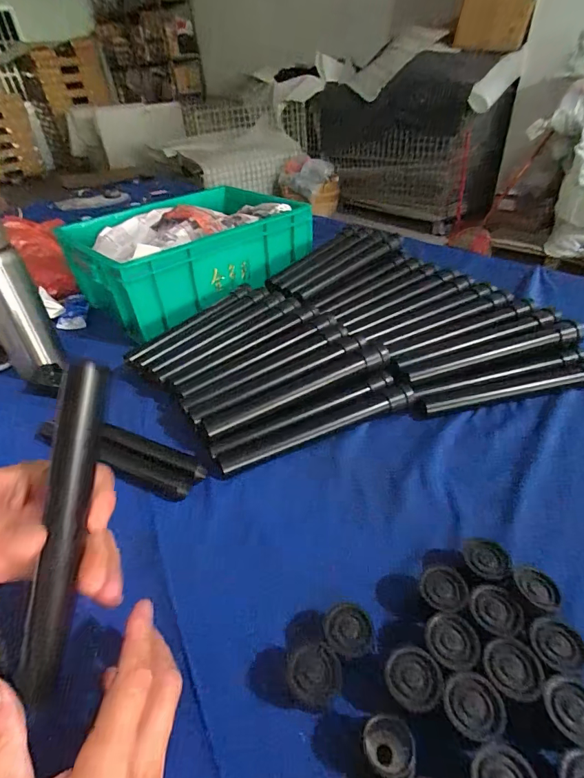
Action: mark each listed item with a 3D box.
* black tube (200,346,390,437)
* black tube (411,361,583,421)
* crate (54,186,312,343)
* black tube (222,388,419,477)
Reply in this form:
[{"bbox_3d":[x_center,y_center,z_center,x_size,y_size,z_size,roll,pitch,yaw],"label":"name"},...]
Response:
[{"bbox_3d":[0.012,-0.001,0.491,0.245,0.026,0.026,-20,40,-18],"label":"black tube"},{"bbox_3d":[0.272,0.001,0.499,0.251,0.029,0.032,-11,38,-7],"label":"black tube"},{"bbox_3d":[-0.189,-0.270,0.776,0.386,0.118,0.324,-32,45,-30],"label":"crate"},{"bbox_3d":[0.033,0.047,0.474,0.243,0.023,0.025,-18,39,-15],"label":"black tube"}]

